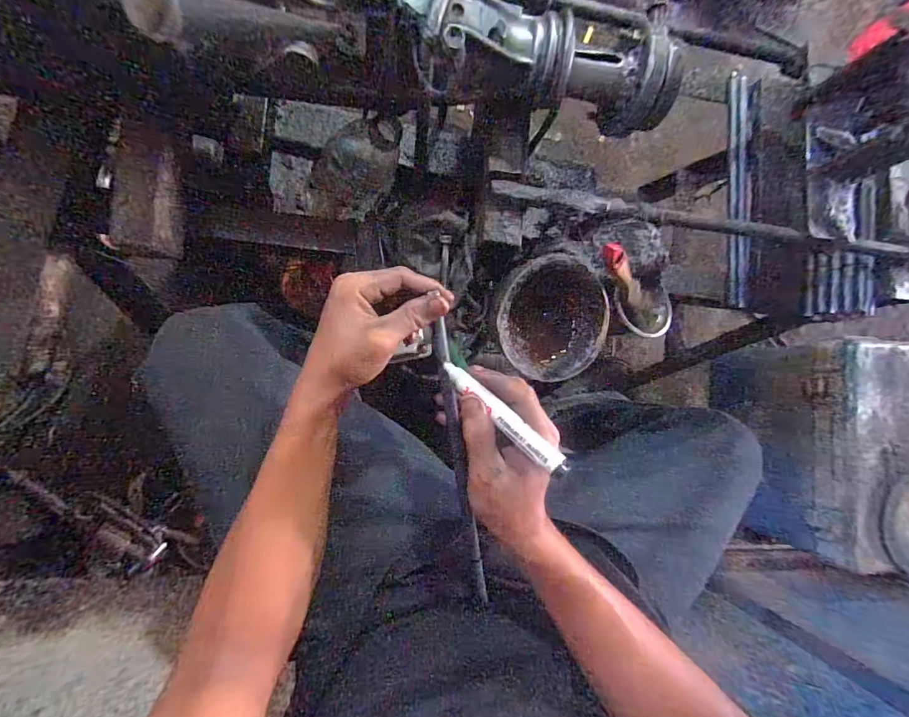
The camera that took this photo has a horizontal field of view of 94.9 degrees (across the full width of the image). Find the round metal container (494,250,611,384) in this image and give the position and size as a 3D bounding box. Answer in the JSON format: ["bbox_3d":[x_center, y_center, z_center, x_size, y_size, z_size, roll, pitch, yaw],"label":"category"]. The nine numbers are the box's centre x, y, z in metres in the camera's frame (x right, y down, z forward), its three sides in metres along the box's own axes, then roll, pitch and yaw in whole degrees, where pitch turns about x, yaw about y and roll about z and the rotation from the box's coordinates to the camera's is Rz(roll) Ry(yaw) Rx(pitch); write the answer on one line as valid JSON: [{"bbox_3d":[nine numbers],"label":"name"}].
[{"bbox_3d":[0.098,-0.043,0.440,0.123,0.040,0.123,-5,108,-15],"label":"round metal container"}]

